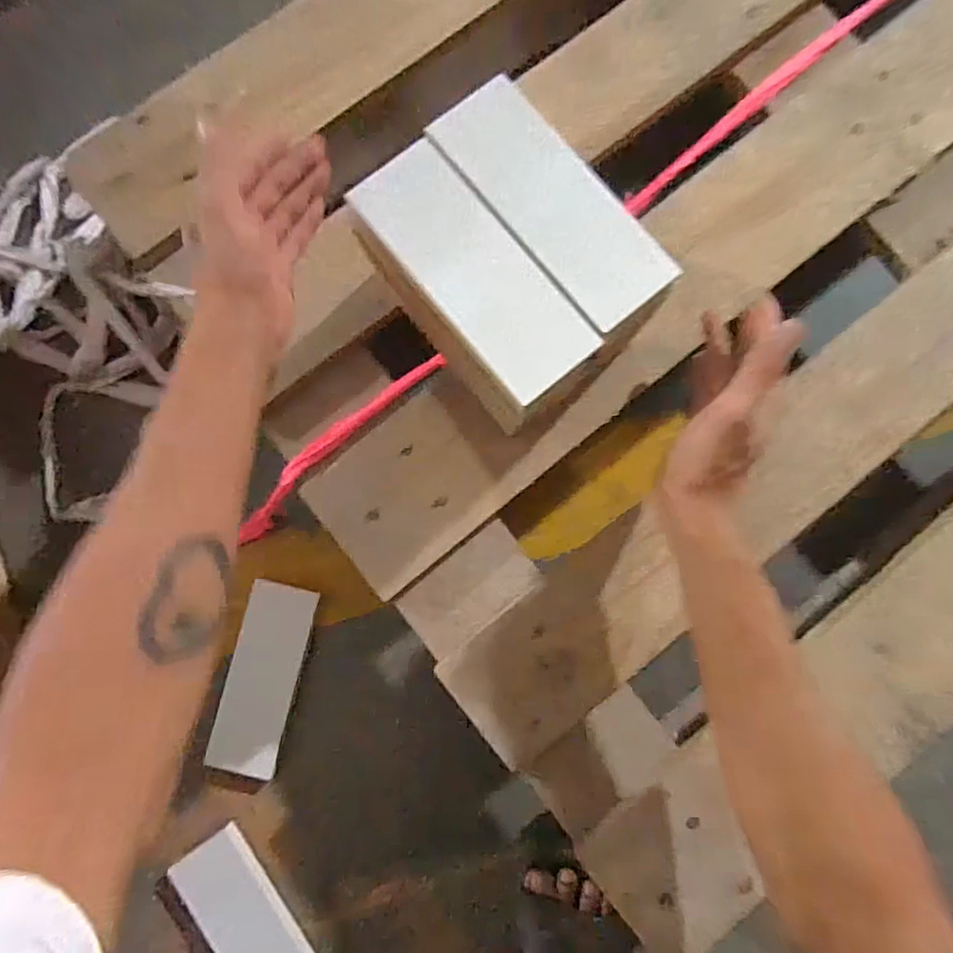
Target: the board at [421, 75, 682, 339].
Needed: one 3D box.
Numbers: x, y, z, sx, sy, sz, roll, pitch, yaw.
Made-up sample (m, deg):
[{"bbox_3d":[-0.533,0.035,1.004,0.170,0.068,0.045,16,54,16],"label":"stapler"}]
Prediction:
[{"bbox_3d":[0.049,-0.175,0.364,0.063,0.006,0.174,-40,86,-5],"label":"board"}]

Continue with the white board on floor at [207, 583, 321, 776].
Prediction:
[{"bbox_3d":[-0.209,0.195,0.559,0.071,0.019,0.178,12,84,0],"label":"white board on floor"}]

